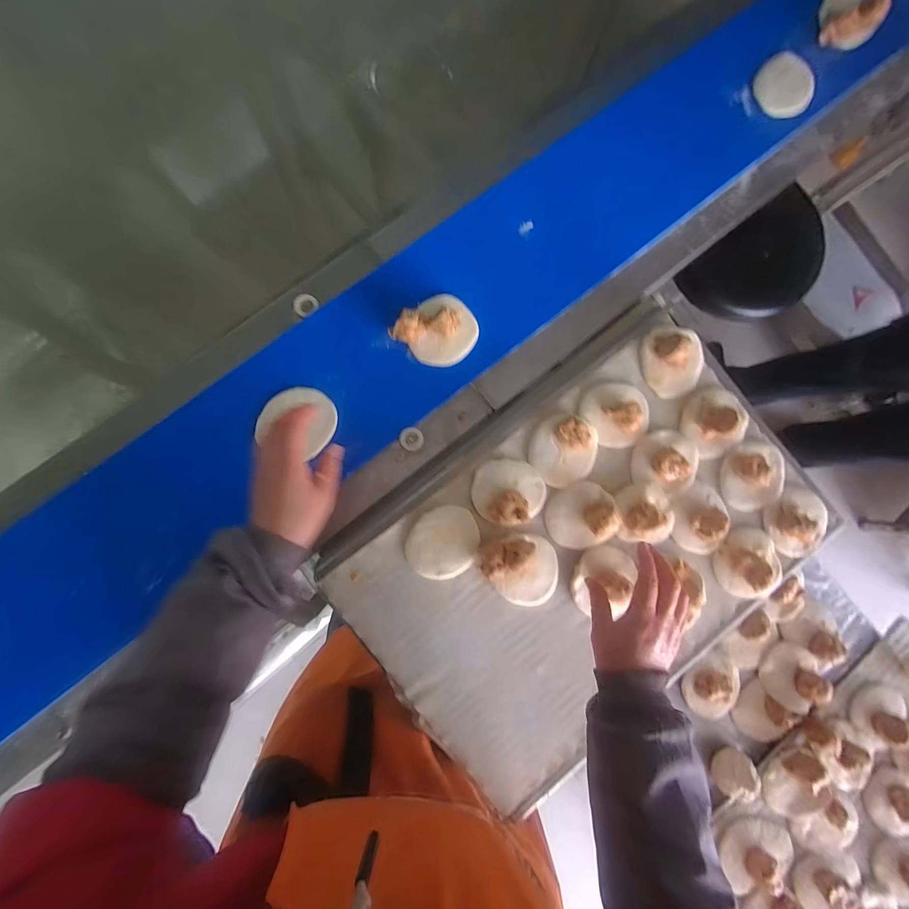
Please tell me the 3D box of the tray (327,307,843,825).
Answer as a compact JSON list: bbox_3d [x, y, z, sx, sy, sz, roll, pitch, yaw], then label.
[{"bbox_3d":[0.179,0.120,0.507,0.588,0.047,0.408,-40,87,-5],"label":"tray"}]

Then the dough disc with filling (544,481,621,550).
[{"bbox_3d":[0.167,0.078,0.503,0.090,0.031,0.084,0,86,-5],"label":"dough disc with filling"}]

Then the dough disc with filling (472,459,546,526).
[{"bbox_3d":[0.071,0.048,0.496,0.092,0.029,0.080,7,85,-4],"label":"dough disc with filling"}]

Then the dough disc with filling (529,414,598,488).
[{"bbox_3d":[0.146,-0.008,0.507,0.094,0.035,0.088,0,86,-5],"label":"dough disc with filling"}]

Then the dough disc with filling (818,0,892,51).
[{"bbox_3d":[0.602,-0.666,0.591,0.091,0.040,0.078,38,84,-1],"label":"dough disc with filling"}]

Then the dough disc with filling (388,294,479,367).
[{"bbox_3d":[-0.019,-0.168,0.514,0.092,0.044,0.093,33,84,-2],"label":"dough disc with filling"}]

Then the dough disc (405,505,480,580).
[{"bbox_3d":[-0.014,0.111,0.496,0.093,0.005,0.084,-29,89,-6],"label":"dough disc"}]

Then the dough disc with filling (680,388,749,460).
[{"bbox_3d":[0.353,-0.047,0.523,0.085,0.027,0.080,-38,90,-6],"label":"dough disc with filling"}]

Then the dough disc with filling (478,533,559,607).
[{"bbox_3d":[0.089,0.143,0.488,0.089,0.035,0.106,-41,92,-6],"label":"dough disc with filling"}]

